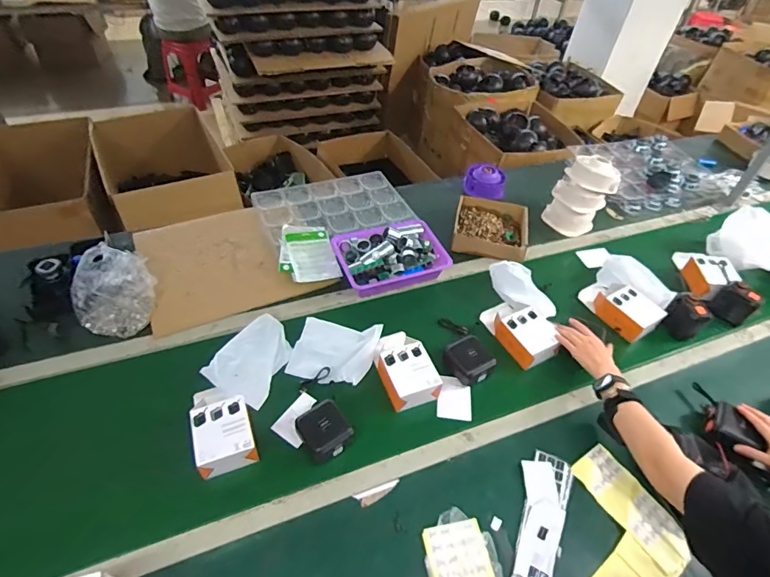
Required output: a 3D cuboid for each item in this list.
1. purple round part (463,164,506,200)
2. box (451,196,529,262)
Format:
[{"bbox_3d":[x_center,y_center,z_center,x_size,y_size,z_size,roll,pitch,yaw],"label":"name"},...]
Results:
[{"bbox_3d":[0.341,-0.362,1.482,0.136,0.065,0.129,2,47,-3],"label":"purple round part"},{"bbox_3d":[0.320,-0.183,1.324,0.217,0.058,0.229,14,48,8],"label":"box"}]

